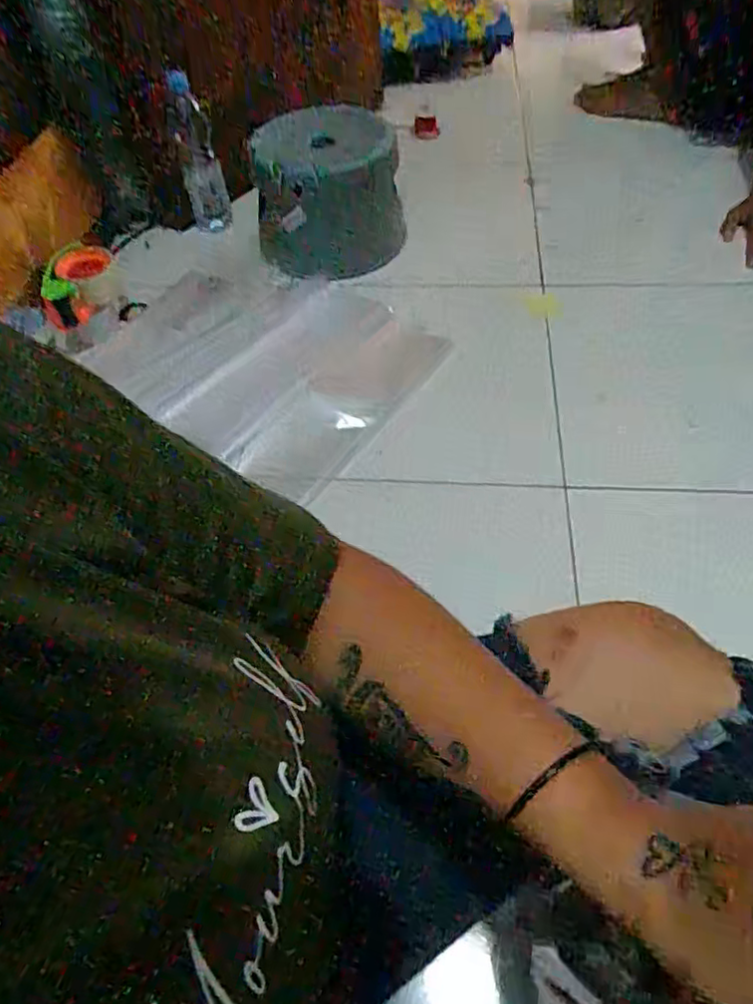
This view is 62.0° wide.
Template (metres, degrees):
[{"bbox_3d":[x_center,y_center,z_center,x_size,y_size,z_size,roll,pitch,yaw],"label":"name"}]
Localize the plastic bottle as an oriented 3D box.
[{"bbox_3d":[-0.279,-0.540,0.987,0.064,0.213,0.063,-19,54,-9],"label":"plastic bottle"}]

